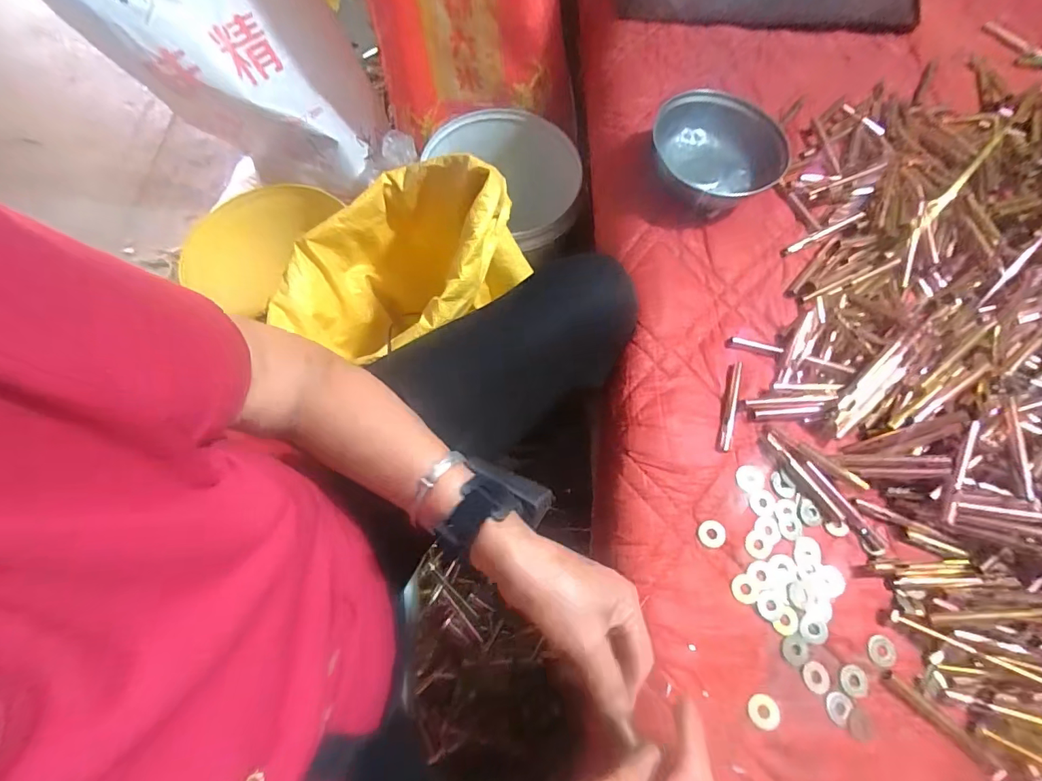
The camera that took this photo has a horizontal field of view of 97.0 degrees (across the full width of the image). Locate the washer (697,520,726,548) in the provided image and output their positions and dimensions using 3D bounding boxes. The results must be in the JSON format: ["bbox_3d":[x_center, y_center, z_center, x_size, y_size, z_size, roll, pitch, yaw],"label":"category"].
[{"bbox_3d":[0.163,0.122,0.392,0.022,0.004,0.022,-5,69,-4],"label":"washer"}]

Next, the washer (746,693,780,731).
[{"bbox_3d":[0.183,0.241,0.346,0.024,0.004,0.022,1,69,-1],"label":"washer"}]

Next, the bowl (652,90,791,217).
[{"bbox_3d":[0.210,-0.252,0.505,0.136,0.061,0.136,1,69,-1],"label":"bowl"}]

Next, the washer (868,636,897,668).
[{"bbox_3d":[0.289,0.208,0.368,0.021,0.004,0.022,4,69,0],"label":"washer"}]

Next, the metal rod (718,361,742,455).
[{"bbox_3d":[0.195,0.013,0.427,0.011,0.006,0.093,18,69,5],"label":"metal rod"}]

